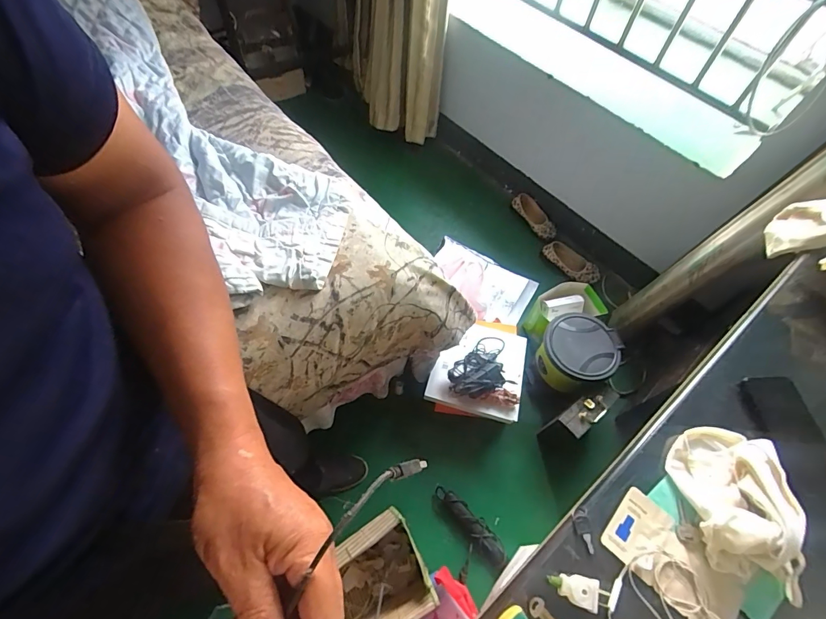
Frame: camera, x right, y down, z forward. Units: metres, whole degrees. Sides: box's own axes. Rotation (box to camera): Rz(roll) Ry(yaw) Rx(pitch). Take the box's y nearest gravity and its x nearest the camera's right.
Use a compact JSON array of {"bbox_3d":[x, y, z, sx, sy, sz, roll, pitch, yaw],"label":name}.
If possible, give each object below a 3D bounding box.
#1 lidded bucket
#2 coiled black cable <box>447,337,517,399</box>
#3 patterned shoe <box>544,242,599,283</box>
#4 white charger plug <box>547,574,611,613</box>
[{"bbox_3d":[0.510,0.154,1.307,0.210,0.222,0.210,2,59,-3],"label":"lidded bucket"},{"bbox_3d":[0.206,0.171,1.211,0.206,0.046,0.157,-20,63,-15],"label":"coiled black cable"},{"bbox_3d":[0.638,-0.189,1.630,0.243,0.067,0.080,38,64,17],"label":"patterned shoe"},{"bbox_3d":[0.186,0.316,0.451,0.067,0.013,0.032,11,59,2],"label":"white charger plug"}]

